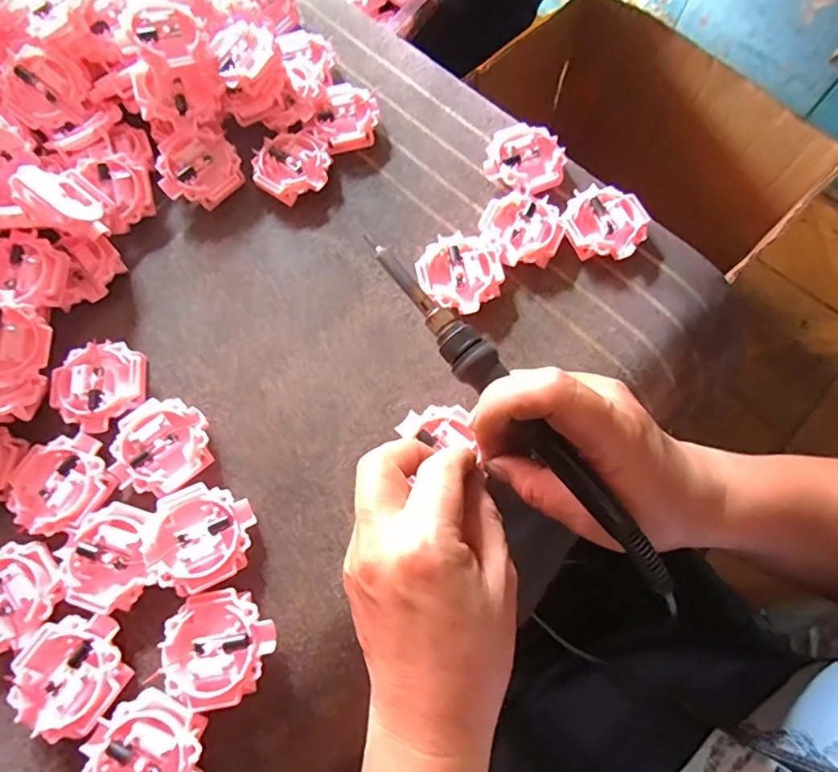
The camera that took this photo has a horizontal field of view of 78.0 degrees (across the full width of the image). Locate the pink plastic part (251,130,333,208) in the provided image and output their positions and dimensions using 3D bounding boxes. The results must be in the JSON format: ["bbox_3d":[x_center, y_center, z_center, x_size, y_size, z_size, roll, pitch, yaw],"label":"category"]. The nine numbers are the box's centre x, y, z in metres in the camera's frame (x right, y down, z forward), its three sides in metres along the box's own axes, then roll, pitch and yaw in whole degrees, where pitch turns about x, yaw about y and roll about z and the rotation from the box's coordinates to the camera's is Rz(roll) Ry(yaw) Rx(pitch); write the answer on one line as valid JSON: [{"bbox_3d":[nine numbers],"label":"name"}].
[{"bbox_3d":[-0.089,-0.153,0.363,0.051,0.013,0.050,-1,71,2],"label":"pink plastic part"}]

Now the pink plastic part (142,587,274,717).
[{"bbox_3d":[-0.102,0.131,0.262,0.051,0.016,0.052,18,73,8],"label":"pink plastic part"}]

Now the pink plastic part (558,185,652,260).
[{"bbox_3d":[0.122,-0.108,0.342,0.051,0.012,0.053,-1,71,2],"label":"pink plastic part"}]

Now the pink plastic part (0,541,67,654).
[{"bbox_3d":[-0.216,0.110,0.274,0.053,0.014,0.052,-1,71,2],"label":"pink plastic part"}]

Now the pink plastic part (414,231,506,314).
[{"bbox_3d":[0.027,-0.072,0.332,0.051,0.014,0.051,-1,71,2],"label":"pink plastic part"}]

